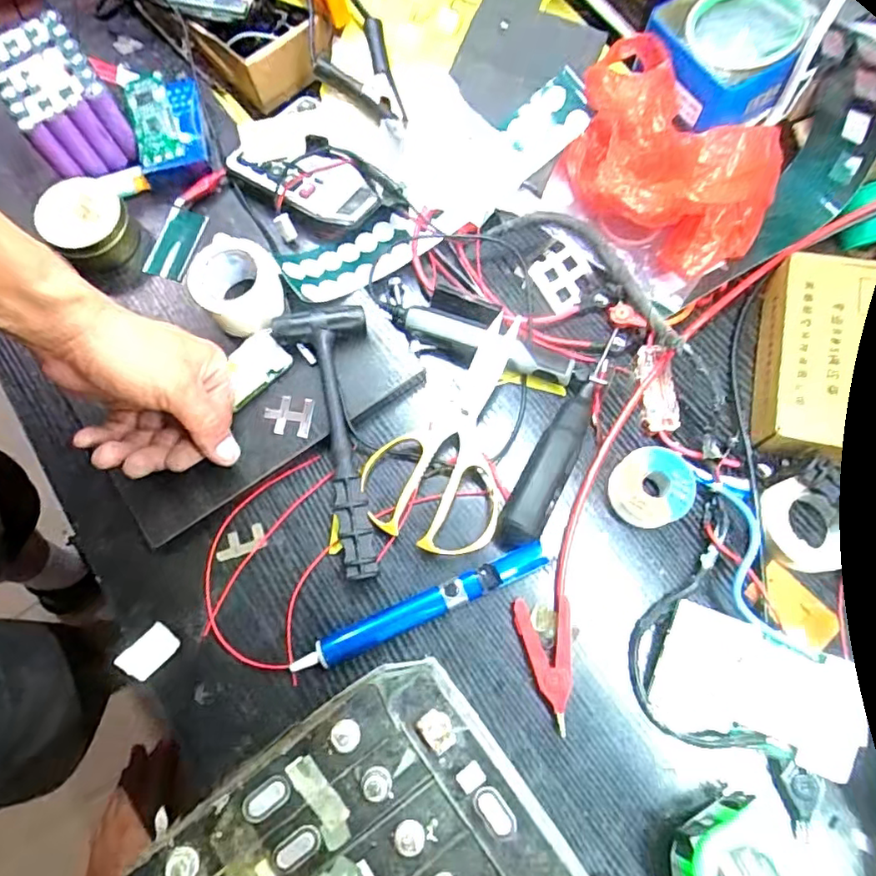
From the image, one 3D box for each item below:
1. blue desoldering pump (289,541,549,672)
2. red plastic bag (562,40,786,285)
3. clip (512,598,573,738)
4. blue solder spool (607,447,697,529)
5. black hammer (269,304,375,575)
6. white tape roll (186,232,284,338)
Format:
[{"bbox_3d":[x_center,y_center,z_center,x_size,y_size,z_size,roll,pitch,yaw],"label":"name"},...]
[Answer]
[{"bbox_3d":[-0.012,0.118,0.405,0.184,0.018,0.018,-23,74,-6],"label":"blue desoldering pump"},{"bbox_3d":[0.169,-0.219,0.454,0.117,0.086,0.187,-34,75,-9],"label":"red plastic bag"},{"bbox_3d":[0.070,0.151,0.394,0.038,0.012,0.083,3,73,2],"label":"clip"},{"bbox_3d":[0.152,0.036,0.422,0.058,0.014,0.058,44,108,6],"label":"blue solder spool"},{"bbox_3d":[-0.061,-0.002,0.431,0.066,0.033,0.197,-18,73,-4],"label":"black hammer"},{"bbox_3d":[-0.154,-0.118,0.455,0.061,0.044,0.067,0,73,1],"label":"white tape roll"}]

